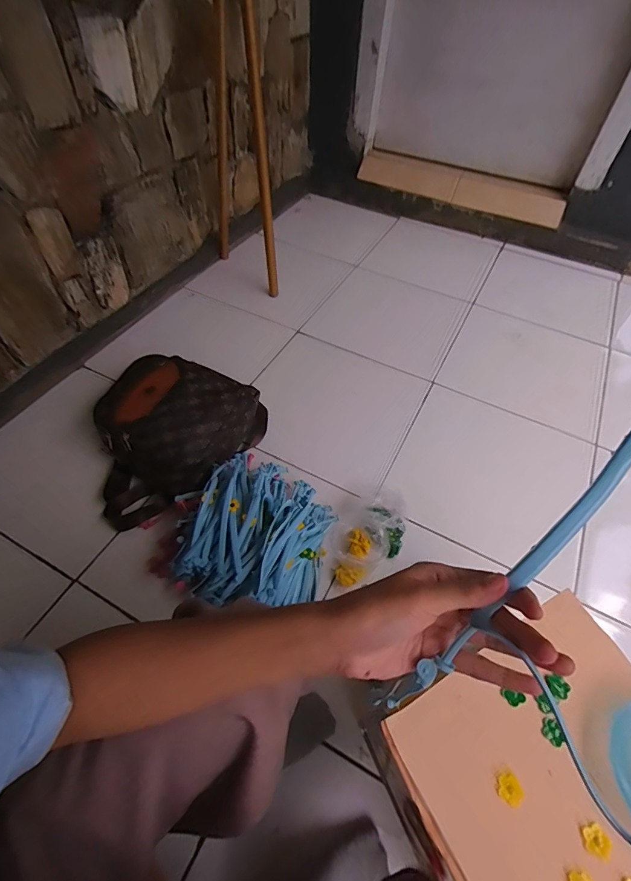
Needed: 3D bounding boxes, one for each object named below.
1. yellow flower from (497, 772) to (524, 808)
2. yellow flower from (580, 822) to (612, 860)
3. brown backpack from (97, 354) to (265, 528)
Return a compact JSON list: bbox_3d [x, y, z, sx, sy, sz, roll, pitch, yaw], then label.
[{"bbox_3d":[0.186,0.332,0.397,0.023,0.004,0.023,33,58,20],"label":"yellow flower"},{"bbox_3d":[0.253,0.361,0.377,0.020,0.010,0.023,6,53,1],"label":"yellow flower"},{"bbox_3d":[-0.297,-0.013,0.844,0.260,0.185,0.370,24,55,15],"label":"brown backpack"}]

